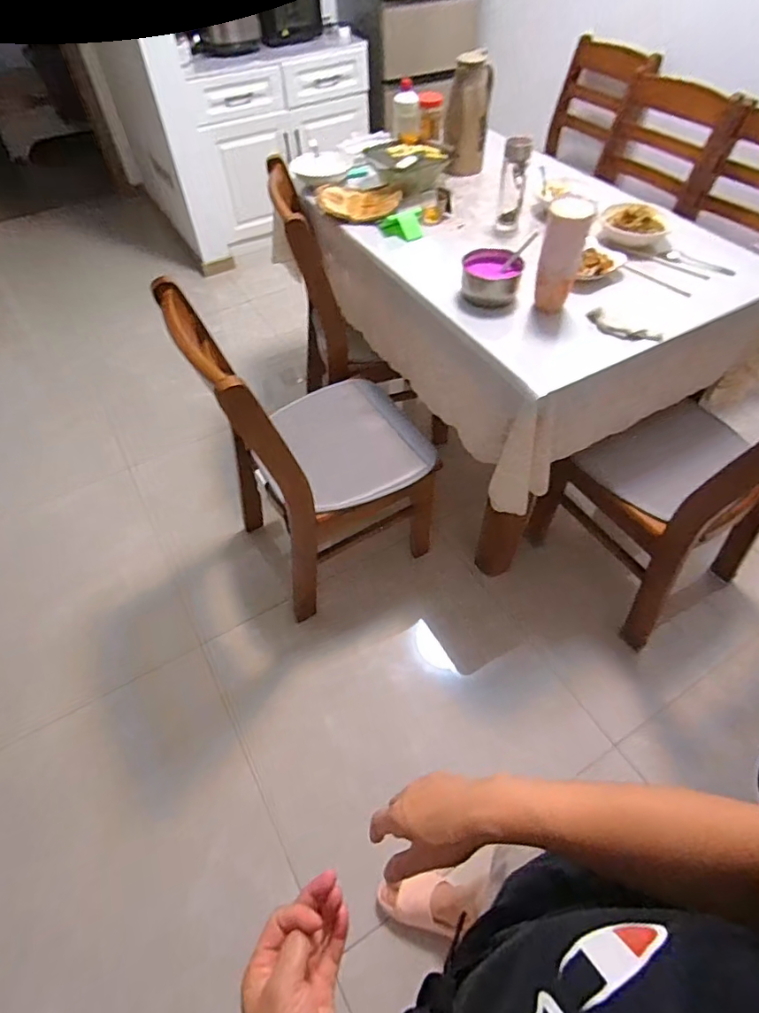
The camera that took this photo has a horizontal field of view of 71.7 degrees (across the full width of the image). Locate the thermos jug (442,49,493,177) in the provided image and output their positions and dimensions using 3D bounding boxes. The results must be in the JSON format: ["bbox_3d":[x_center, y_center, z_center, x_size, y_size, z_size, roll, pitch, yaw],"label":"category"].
[{"bbox_3d":[0.256,-1.130,1.527,0.124,0.257,0.124,8,57,4],"label":"thermos jug"}]

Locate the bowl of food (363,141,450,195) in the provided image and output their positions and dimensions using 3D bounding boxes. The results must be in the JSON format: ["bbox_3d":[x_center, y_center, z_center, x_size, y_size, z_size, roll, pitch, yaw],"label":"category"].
[{"bbox_3d":[0.096,-0.996,1.536,0.234,0.090,0.198,-32,63,-21],"label":"bowl of food"}]

